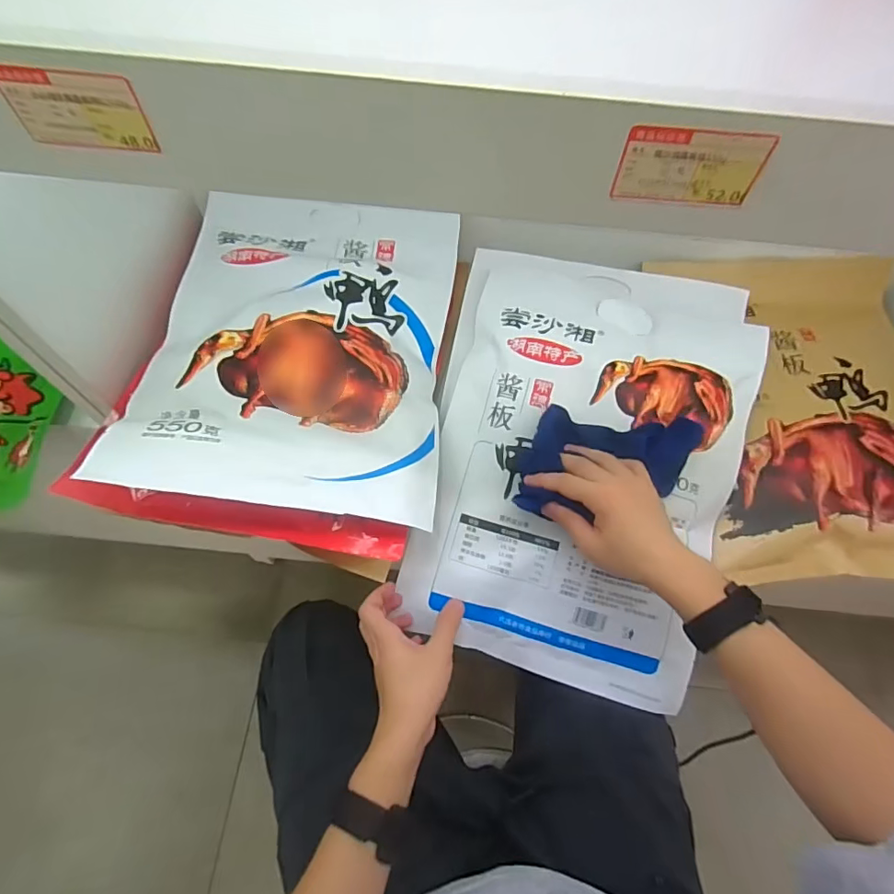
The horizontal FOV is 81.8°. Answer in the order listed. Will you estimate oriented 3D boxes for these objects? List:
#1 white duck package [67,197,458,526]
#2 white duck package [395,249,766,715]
[{"bbox_3d":[-0.154,-0.125,0.568,0.306,0.062,0.405,5,65,-1],"label":"white duck package"},{"bbox_3d":[0.142,0.011,0.557,0.318,0.063,0.453,13,85,4],"label":"white duck package"}]

